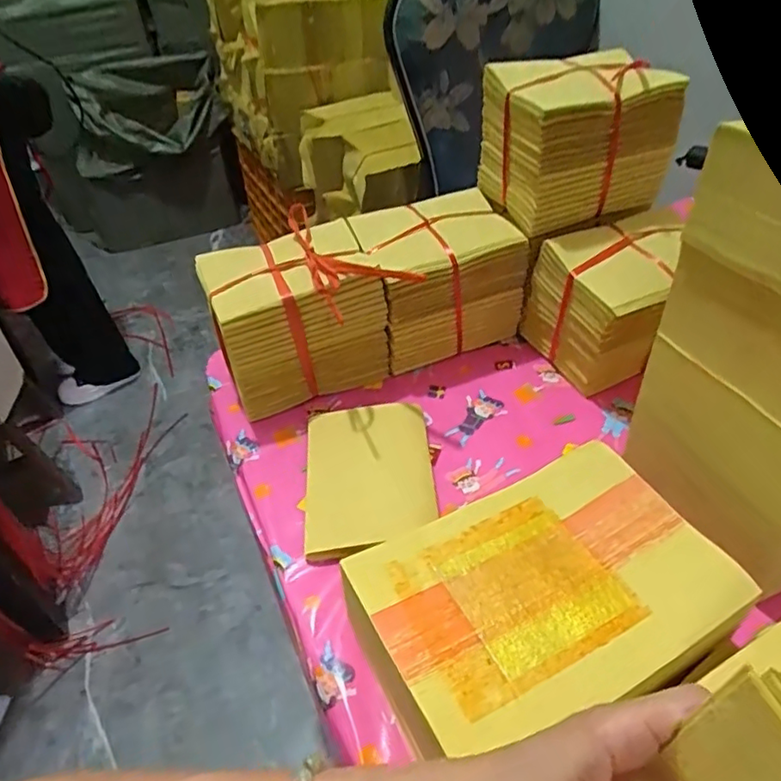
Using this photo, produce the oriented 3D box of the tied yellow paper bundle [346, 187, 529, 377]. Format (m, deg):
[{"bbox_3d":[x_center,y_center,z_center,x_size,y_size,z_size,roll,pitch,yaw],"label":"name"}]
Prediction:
[{"bbox_3d":[0.052,-0.123,0.684,0.159,0.154,0.111,-19,46,-17],"label":"tied yellow paper bundle"}]

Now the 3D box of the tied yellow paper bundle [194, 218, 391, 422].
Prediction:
[{"bbox_3d":[-0.099,-0.075,0.643,0.167,0.151,0.122,-18,46,-16],"label":"tied yellow paper bundle"}]

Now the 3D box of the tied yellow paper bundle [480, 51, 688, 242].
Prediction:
[{"bbox_3d":[0.196,-0.264,0.633,0.167,0.131,0.119,-12,44,-10],"label":"tied yellow paper bundle"}]

